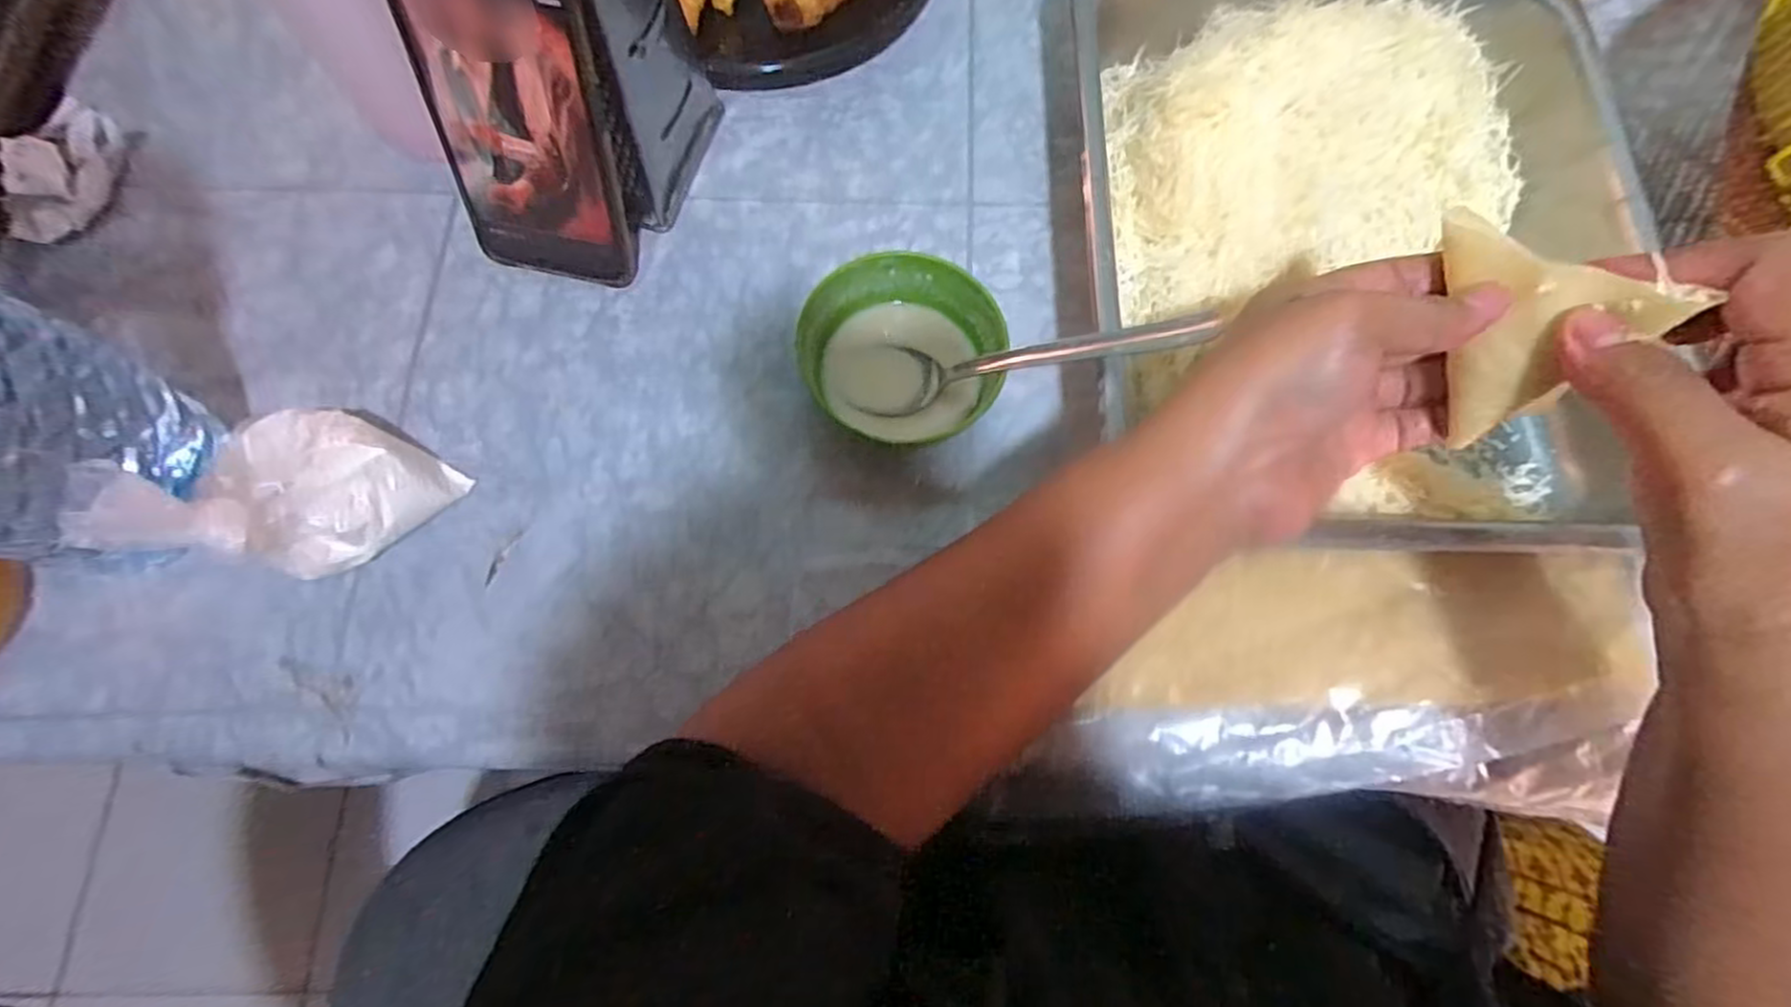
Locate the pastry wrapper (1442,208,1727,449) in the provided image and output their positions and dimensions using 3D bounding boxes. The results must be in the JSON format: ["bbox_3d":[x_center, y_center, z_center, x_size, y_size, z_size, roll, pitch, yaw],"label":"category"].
[{"bbox_3d":[0.205,-0.059,0.234,0.013,0.061,0.076,-12,97,-31],"label":"pastry wrapper"}]

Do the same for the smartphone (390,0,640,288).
[{"bbox_3d":[-0.163,-0.173,0.326,0.078,0.166,0.016,13,53,1],"label":"smartphone"}]

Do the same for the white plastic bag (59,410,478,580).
[{"bbox_3d":[-0.246,-0.010,0.310,0.092,0.080,0.077,4,72,-1],"label":"white plastic bag"}]

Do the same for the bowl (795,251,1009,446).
[{"bbox_3d":[0.004,-0.069,0.358,0.089,0.040,0.083,0,72,-1],"label":"bowl"}]

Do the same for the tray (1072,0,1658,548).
[{"bbox_3d":[0.209,-0.140,0.374,0.242,0.061,0.304,0,72,-1],"label":"tray"}]

